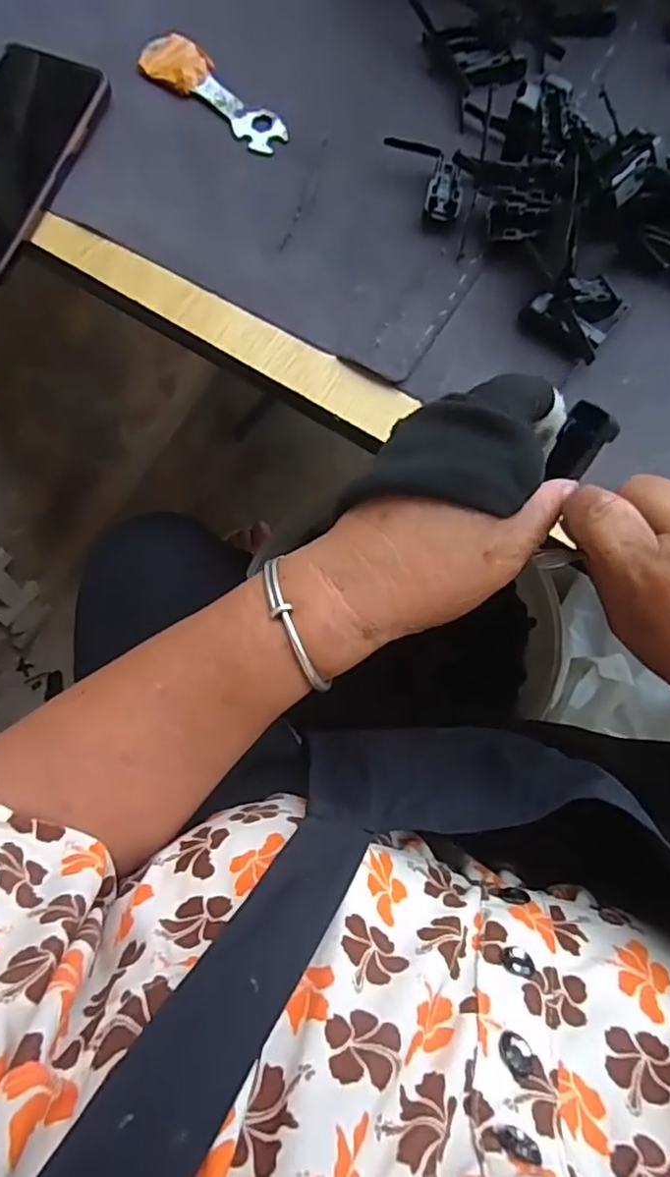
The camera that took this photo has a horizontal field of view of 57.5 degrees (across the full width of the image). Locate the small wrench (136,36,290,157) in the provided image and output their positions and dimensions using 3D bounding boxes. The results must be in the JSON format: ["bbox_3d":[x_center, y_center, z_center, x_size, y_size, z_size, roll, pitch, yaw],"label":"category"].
[{"bbox_3d":[-0.082,-0.331,0.406,0.038,0.004,0.123,-44,80,-6],"label":"small wrench"}]

